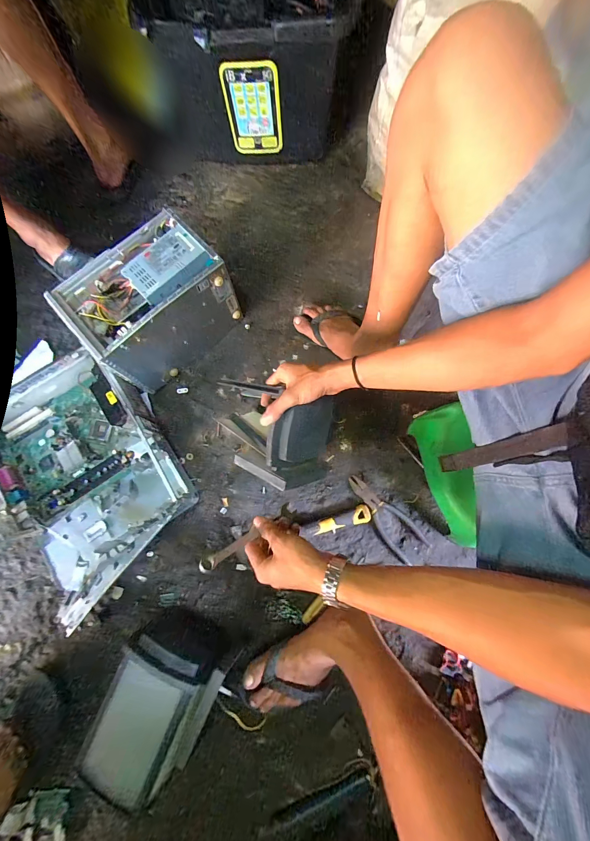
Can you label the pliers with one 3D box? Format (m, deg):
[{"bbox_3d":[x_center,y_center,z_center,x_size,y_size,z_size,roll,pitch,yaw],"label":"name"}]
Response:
[{"bbox_3d":[0.182,0.188,0.644,0.068,0.013,0.190,-38,79,-7],"label":"pliers"}]

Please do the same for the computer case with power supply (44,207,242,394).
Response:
[{"bbox_3d":[-0.287,-0.237,0.655,0.278,0.186,0.194,-40,79,-7],"label":"computer case with power supply"}]

